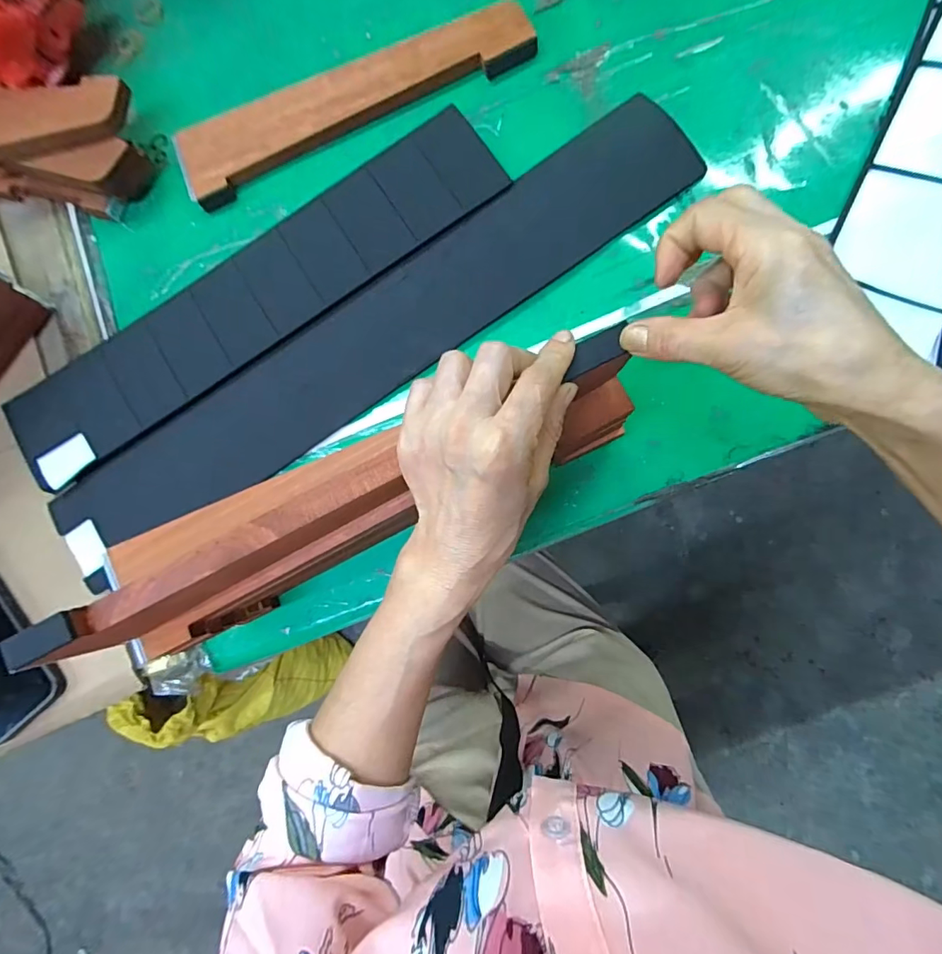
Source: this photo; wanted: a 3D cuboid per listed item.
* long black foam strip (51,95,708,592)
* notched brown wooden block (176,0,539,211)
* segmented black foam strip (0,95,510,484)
[{"bbox_3d":[-0.095,-0.117,0.429,0.639,0.014,0.093,-34,81,1],"label":"long black foam strip"},{"bbox_3d":[-0.114,-0.360,0.466,0.342,0.026,0.077,-22,81,3],"label":"notched brown wooden block"},{"bbox_3d":[-0.198,-0.158,0.445,0.489,0.024,0.106,-31,81,2],"label":"segmented black foam strip"}]

